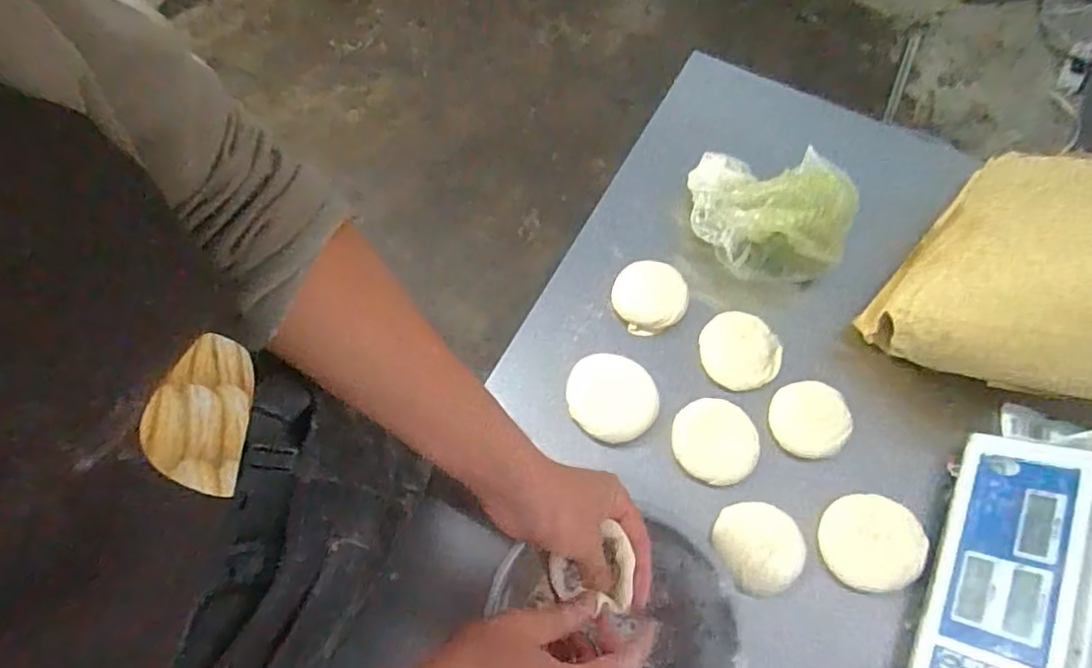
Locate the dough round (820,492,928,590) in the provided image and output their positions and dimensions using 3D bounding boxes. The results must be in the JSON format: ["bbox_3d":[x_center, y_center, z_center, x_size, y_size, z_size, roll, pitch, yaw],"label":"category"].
[{"bbox_3d":[0.307,0.197,0.610,0.086,0.024,0.083,2,66,2],"label":"dough round"}]

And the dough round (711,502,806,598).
[{"bbox_3d":[0.204,0.202,0.619,0.076,0.022,0.082,0,66,1],"label":"dough round"}]

